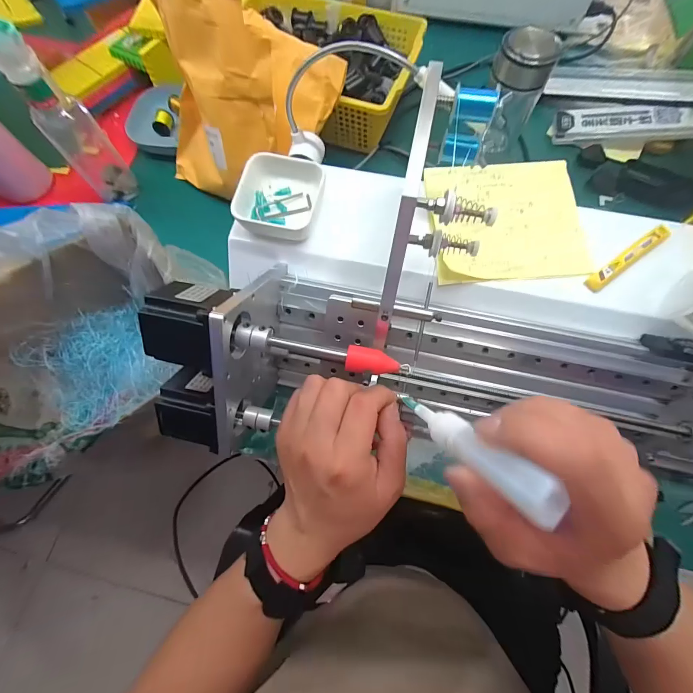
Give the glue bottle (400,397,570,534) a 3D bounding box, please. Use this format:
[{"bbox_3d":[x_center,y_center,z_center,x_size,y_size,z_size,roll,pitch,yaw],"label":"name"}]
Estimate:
[{"bbox_3d":[0.067,0.055,0.194,0.019,0.114,0.022,-32,112,-10],"label":"glue bottle"}]

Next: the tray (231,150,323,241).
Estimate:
[{"bbox_3d":[-0.065,-0.155,0.339,0.080,0.031,0.089,8,70,4],"label":"tray"}]

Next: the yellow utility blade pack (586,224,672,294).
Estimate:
[{"bbox_3d":[0.275,-0.087,0.324,0.103,0.009,0.015,-34,73,-11],"label":"yellow utility blade pack"}]

